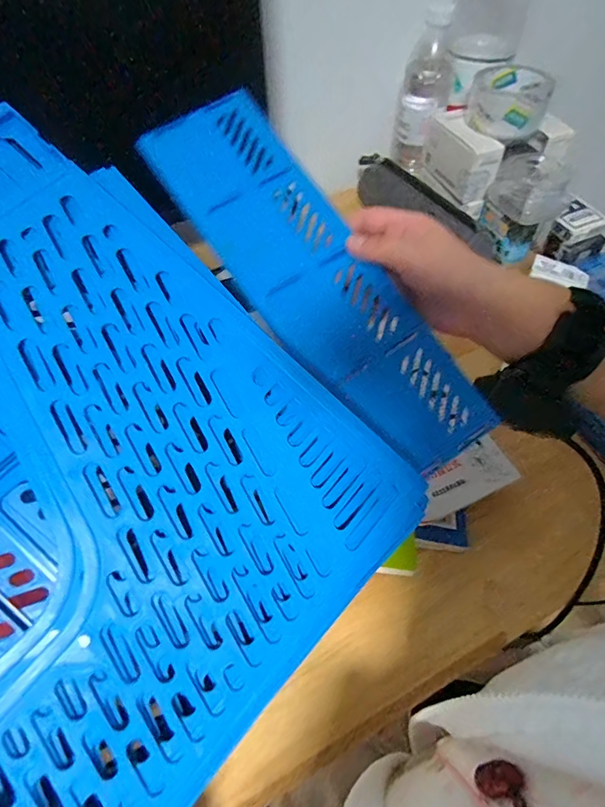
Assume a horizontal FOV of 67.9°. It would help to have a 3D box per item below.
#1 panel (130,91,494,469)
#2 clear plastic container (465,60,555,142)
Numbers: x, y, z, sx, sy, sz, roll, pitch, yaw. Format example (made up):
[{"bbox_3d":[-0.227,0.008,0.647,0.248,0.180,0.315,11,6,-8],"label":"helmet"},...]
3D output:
[{"bbox_3d":[0.007,-0.093,0.321,0.094,0.011,0.315,-35,81,-15],"label":"panel"},{"bbox_3d":[0.243,-0.359,0.528,0.089,0.043,0.090,19,65,12],"label":"clear plastic container"}]

